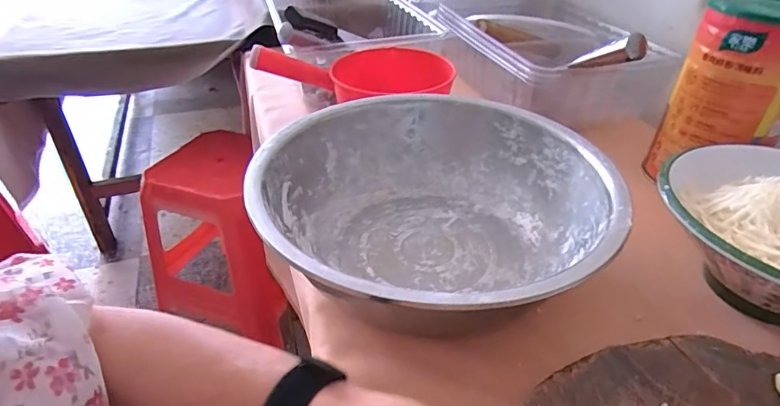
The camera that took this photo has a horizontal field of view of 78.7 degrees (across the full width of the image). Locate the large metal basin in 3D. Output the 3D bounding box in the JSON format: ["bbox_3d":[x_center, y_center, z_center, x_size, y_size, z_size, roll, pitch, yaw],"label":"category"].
[{"bbox_3d":[0.043,0.007,0.485,0.319,0.108,0.336,0,36,0],"label":"large metal basin"}]

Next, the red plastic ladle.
[{"bbox_3d":[-0.070,-0.199,0.723,0.257,0.083,0.107,-14,38,-19],"label":"red plastic ladle"}]

